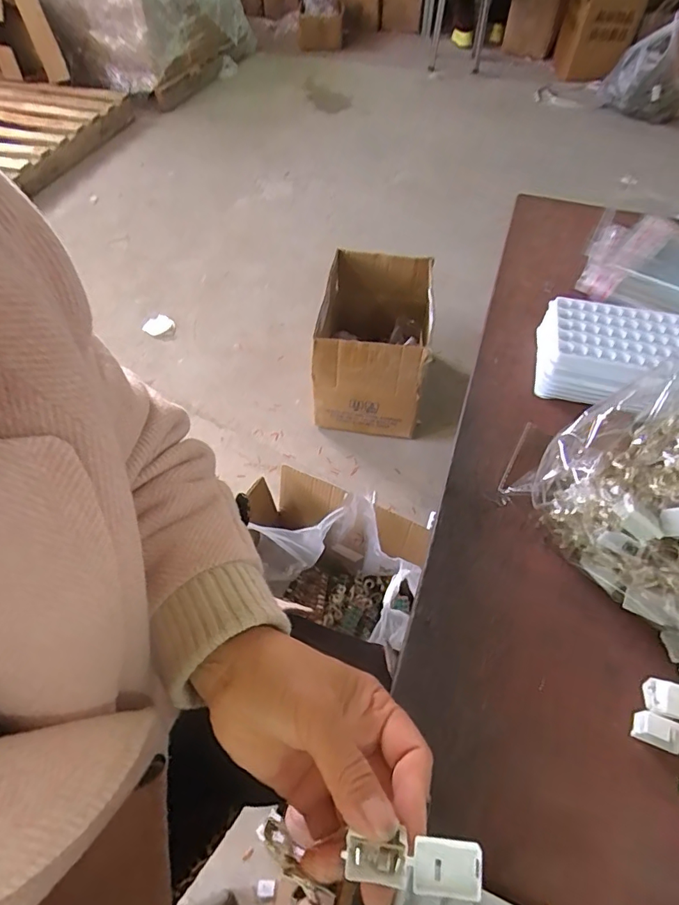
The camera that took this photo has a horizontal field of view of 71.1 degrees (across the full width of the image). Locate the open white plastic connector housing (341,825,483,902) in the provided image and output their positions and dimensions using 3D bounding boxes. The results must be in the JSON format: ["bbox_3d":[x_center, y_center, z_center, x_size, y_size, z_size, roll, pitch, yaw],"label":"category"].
[{"bbox_3d":[0.030,0.171,0.197,0.056,0.012,0.019,-2,55,7],"label":"open white plastic connector housing"}]

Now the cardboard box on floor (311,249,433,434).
[{"bbox_3d":[0.089,-0.300,1.273,0.276,0.272,0.409,7,56,5],"label":"cardboard box on floor"}]

